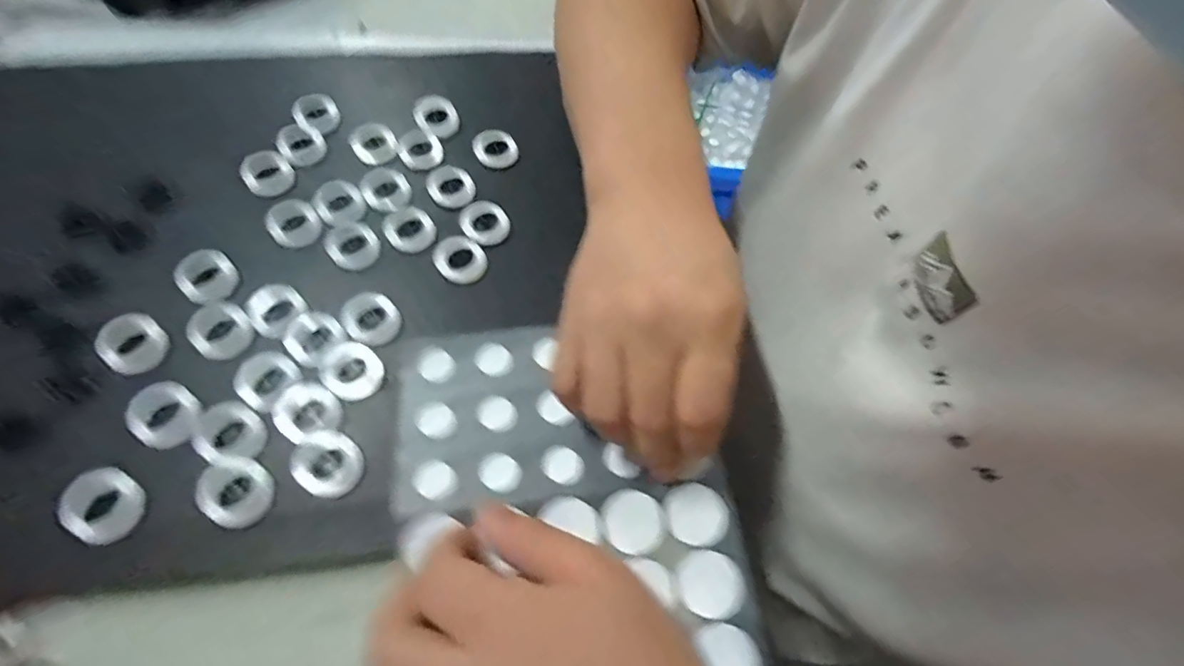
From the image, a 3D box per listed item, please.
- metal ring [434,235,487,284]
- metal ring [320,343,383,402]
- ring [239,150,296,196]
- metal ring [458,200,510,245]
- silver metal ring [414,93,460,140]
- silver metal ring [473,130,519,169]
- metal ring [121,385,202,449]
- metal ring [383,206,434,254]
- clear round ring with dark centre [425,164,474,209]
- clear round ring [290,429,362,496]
[{"bbox_3d":[-0.078,-0.044,0.298,0.027,0.006,0.029,1,64,-1],"label":"metal ring"},{"bbox_3d":[-0.127,0.020,0.265,0.028,0.004,0.032,-37,70,-18],"label":"metal ring"},{"bbox_3d":[-0.210,-0.103,0.324,0.028,0.014,0.028,1,64,-1],"label":"ring"},{"bbox_3d":[-0.067,-0.071,0.313,0.027,0.004,0.031,-29,68,-15],"label":"metal ring"},{"bbox_3d":[-0.108,-0.150,0.352,0.028,0.013,0.034,-21,66,-11],"label":"silver metal ring"},{"bbox_3d":[-0.066,-0.126,0.345,0.028,0.008,0.028,1,64,-1],"label":"silver metal ring"},{"bbox_3d":[-0.212,0.041,0.249,0.033,0.008,0.028,31,67,13],"label":"metal ring"},{"bbox_3d":[-0.113,-0.065,0.311,0.028,0.005,0.033,-26,68,-14],"label":"metal ring"},{"bbox_3d":[-0.093,-0.096,0.326,0.027,0.005,0.035,-39,71,-18],"label":"clear round ring with dark centre"},{"bbox_3d":[-0.130,0.063,0.245,0.035,0.007,0.029,32,67,13],"label":"clear round ring"}]

